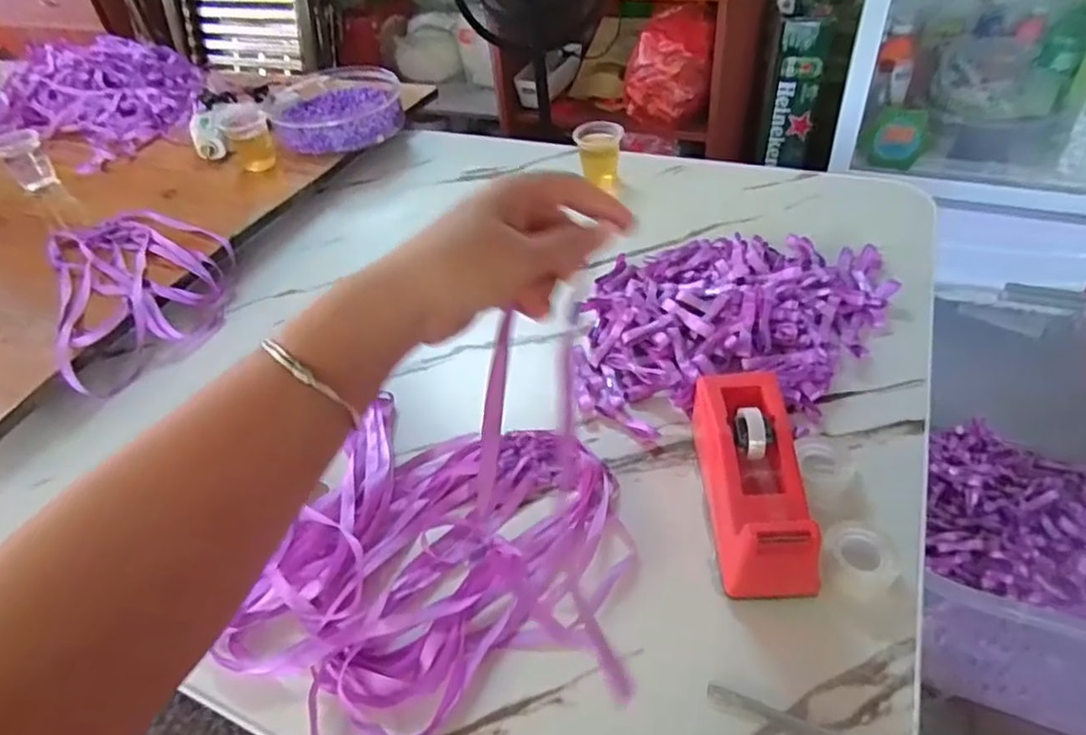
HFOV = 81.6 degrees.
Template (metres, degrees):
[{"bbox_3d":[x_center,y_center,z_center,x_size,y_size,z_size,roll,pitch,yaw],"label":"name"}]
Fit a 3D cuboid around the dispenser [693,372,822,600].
[{"bbox_3d":[0.144,0.079,0.440,0.063,0.072,0.155,-3,43,4],"label":"dispenser"}]

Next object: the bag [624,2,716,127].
[{"bbox_3d":[0.304,-0.745,1.544,0.193,0.232,0.147,0,43,7],"label":"bag"}]

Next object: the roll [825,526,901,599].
[{"bbox_3d":[0.210,0.128,0.415,0.042,0.020,0.041,-3,45,3],"label":"roll"}]

